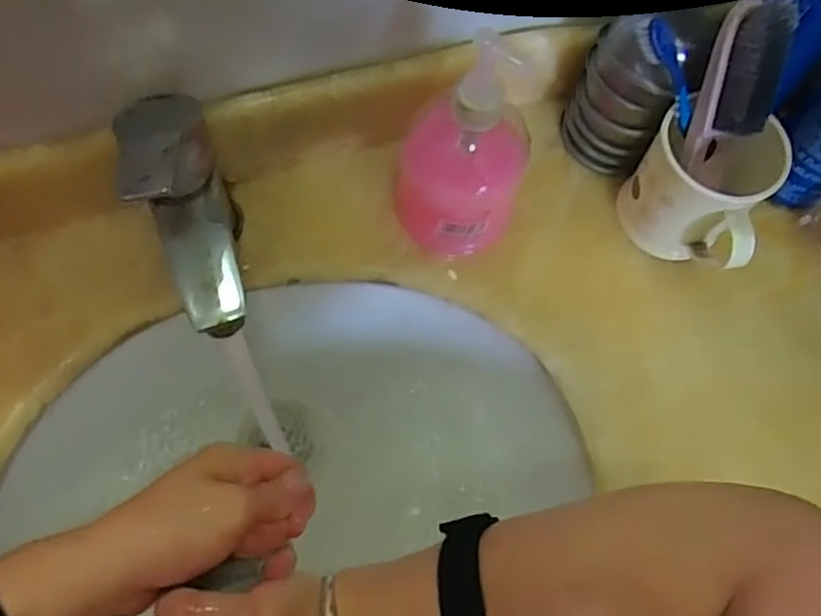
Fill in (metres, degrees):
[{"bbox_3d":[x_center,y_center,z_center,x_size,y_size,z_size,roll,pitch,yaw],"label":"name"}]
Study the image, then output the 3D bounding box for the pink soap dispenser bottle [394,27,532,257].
[{"bbox_3d":[0.035,-0.092,0.432,0.082,0.152,0.066,15,68,1],"label":"pink soap dispenser bottle"}]

